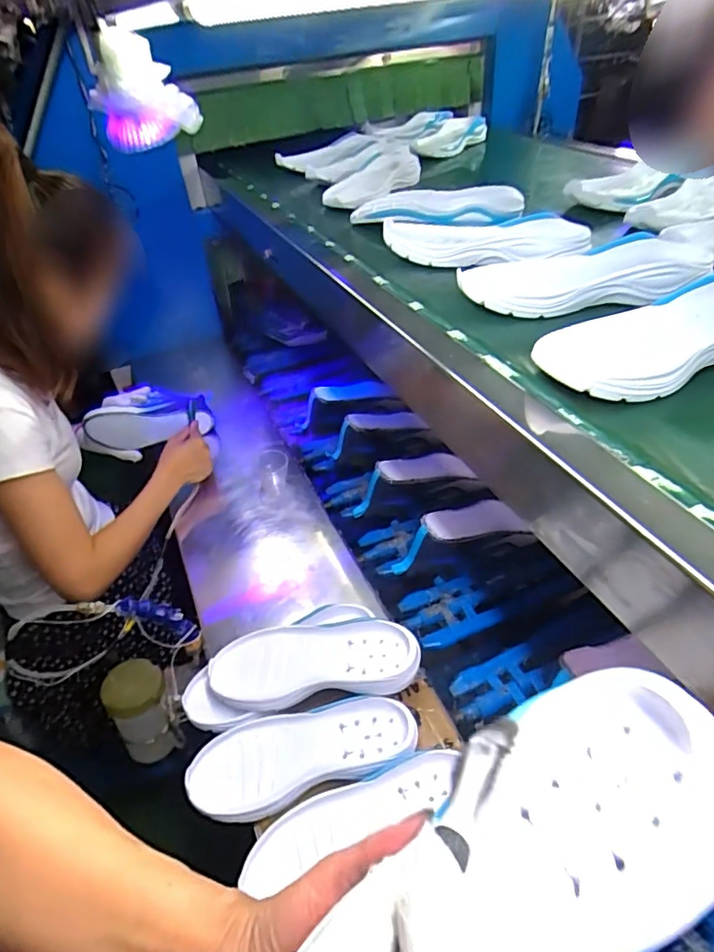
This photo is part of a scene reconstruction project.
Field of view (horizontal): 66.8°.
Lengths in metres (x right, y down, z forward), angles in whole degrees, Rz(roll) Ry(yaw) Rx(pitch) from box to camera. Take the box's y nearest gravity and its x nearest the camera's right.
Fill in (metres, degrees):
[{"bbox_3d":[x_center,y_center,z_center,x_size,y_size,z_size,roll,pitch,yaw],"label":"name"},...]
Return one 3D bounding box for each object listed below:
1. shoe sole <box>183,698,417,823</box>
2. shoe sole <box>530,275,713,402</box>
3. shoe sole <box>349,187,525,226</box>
[{"bbox_3d":[-0.058,0.295,0.586,0.237,0.024,0.093,-14,45,-11],"label":"shoe sole"},{"bbox_3d":[0.264,-0.116,0.458,0.233,0.049,0.099,-17,45,-14],"label":"shoe sole"},{"bbox_3d":[0.107,-0.371,0.759,0.239,0.043,0.097,5,44,9],"label":"shoe sole"}]

